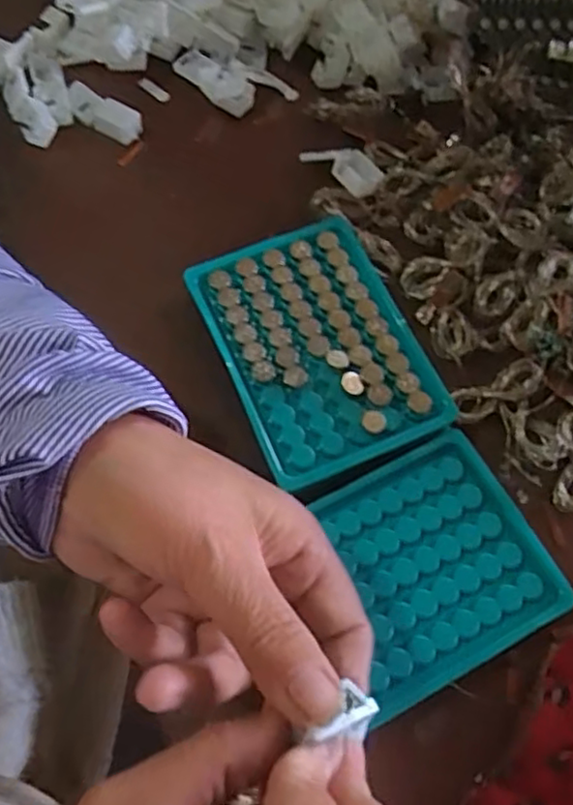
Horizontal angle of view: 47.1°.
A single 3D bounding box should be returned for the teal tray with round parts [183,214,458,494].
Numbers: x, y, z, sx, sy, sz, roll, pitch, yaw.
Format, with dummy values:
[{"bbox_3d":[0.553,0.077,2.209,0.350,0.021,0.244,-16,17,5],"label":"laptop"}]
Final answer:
[{"bbox_3d":[0.015,-0.031,0.339,0.095,0.015,0.135,-22,70,-11],"label":"teal tray with round parts"}]

